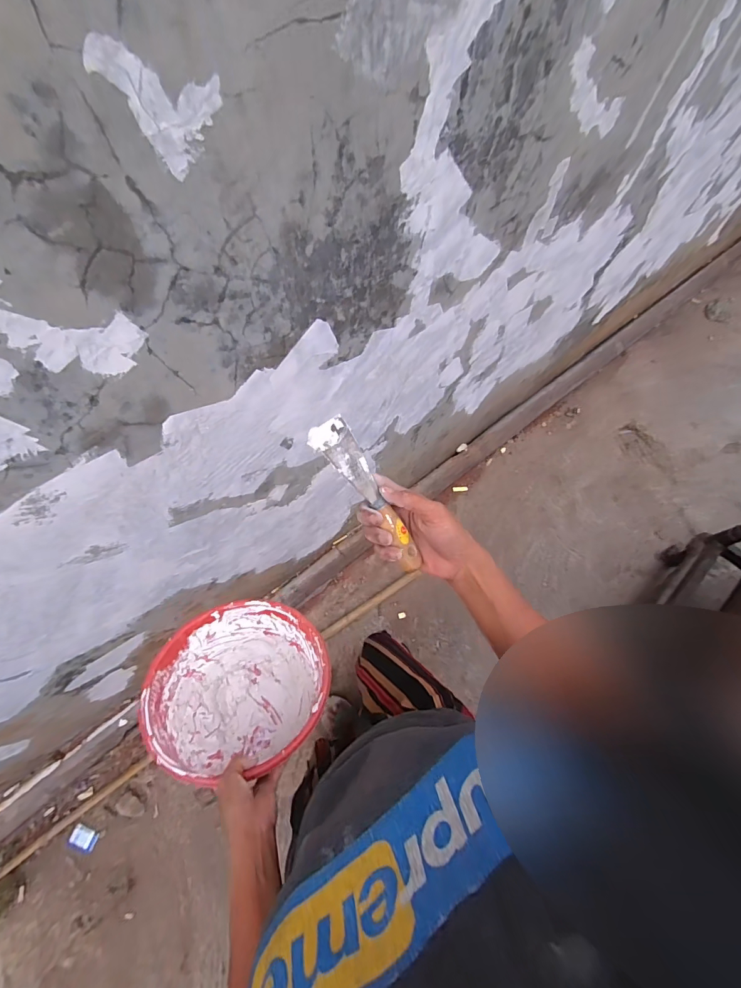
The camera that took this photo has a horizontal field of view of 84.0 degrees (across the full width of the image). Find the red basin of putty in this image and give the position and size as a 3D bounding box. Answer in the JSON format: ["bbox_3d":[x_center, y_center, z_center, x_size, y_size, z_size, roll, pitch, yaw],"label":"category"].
[{"bbox_3d":[-0.197,0.301,0.633,0.260,0.108,0.254,2,38,-2],"label":"red basin of putty"}]

